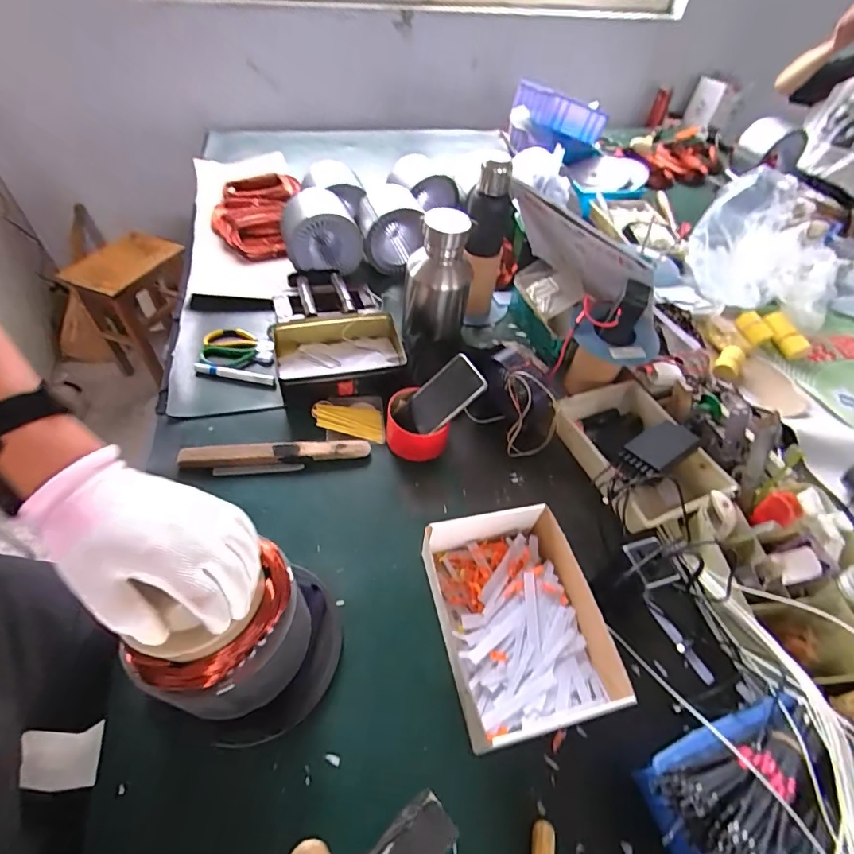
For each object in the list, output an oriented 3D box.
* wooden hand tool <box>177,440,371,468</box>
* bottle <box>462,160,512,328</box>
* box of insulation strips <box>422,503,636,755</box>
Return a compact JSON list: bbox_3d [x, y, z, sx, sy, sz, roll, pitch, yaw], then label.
[{"bbox_3d":[-0.231,0.039,0.709,0.276,0.027,0.029,-5,52,-8],"label":"wooden hand tool"},{"bbox_3d":[0.106,-0.334,0.882,0.076,0.309,0.091,8,51,2],"label":"bottle"},{"bbox_3d":[0.109,0.230,0.562,0.184,0.072,0.241,-8,52,-11],"label":"box of insulation strips"}]

